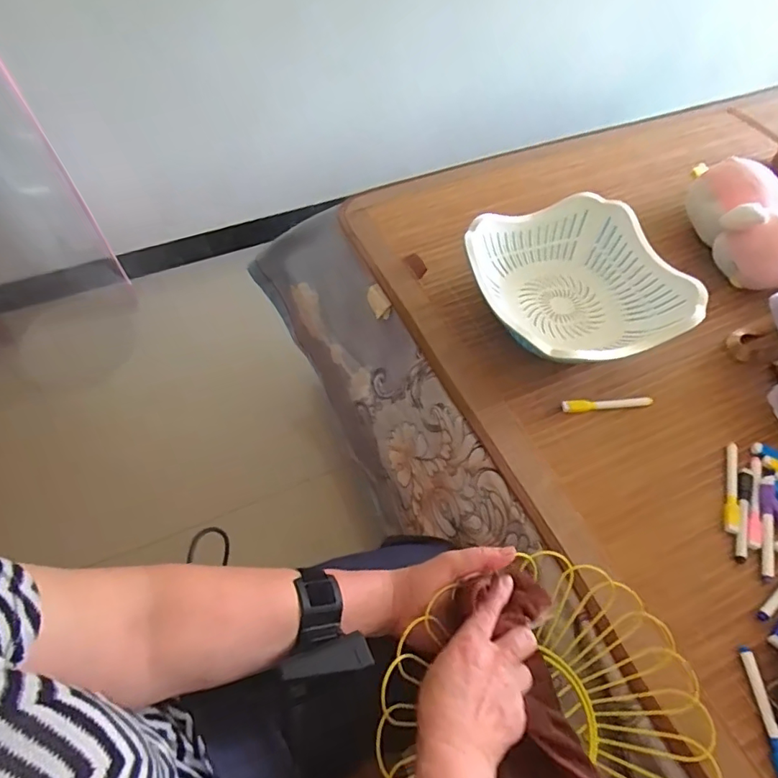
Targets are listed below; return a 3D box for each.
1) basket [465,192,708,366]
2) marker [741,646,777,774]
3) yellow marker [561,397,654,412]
[{"bbox_3d":[0.248,-0.133,0.684,0.253,0.092,0.260,-17,58,-12],"label":"basket"},{"bbox_3d":[0.341,0.294,0.451,0.013,0.011,0.112,3,56,1],"label":"marker"},{"bbox_3d":[0.273,0.017,0.630,0.117,0.008,0.015,-6,57,-5],"label":"yellow marker"}]

